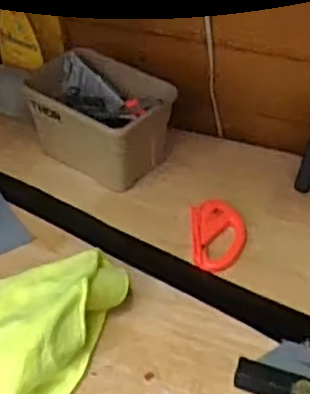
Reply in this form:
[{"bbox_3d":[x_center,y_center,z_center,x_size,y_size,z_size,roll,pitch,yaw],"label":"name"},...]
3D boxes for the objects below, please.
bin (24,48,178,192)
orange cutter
[{"bbox_3d":[-0.068,-0.092,0.808,0.158,0.096,0.097,24,47,25],"label":"bin"},{"bbox_3d":[0.068,0.040,0.739,0.058,0.016,0.091,-1,41,-1],"label":"orange cutter"}]

